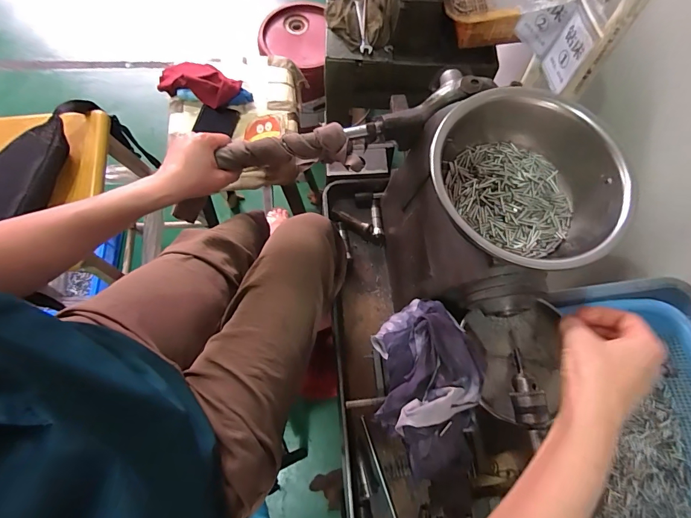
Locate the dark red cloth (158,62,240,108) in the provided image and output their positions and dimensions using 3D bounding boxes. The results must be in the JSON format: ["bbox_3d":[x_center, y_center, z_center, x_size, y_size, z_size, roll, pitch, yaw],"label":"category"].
[{"bbox_3d":[-0.294,-0.358,0.752,0.172,0.037,0.078,21,71,6],"label":"dark red cloth"}]

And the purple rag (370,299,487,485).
[{"bbox_3d":[0.087,0.126,0.388,0.107,0.059,0.178,0,70,-2],"label":"purple rag"}]

